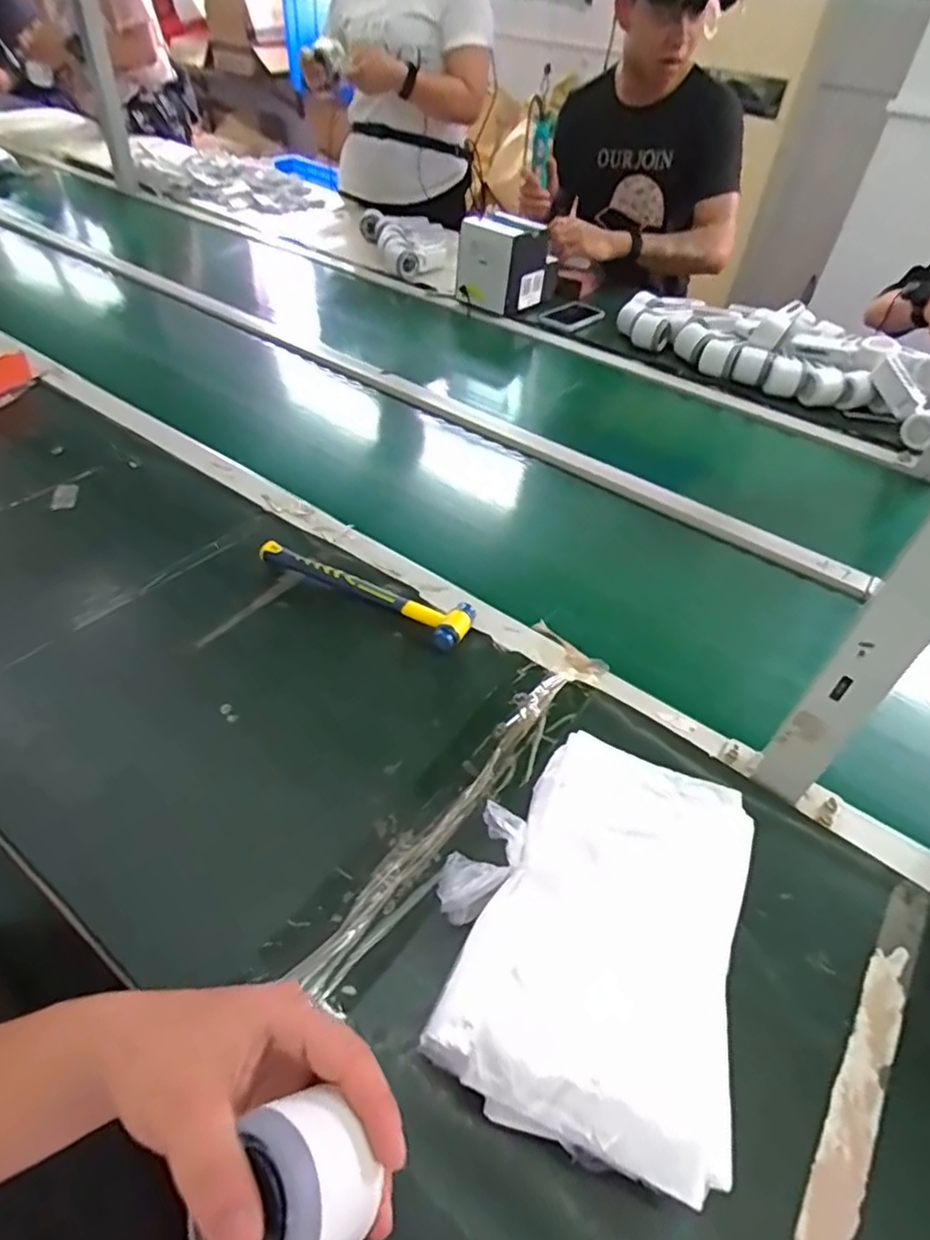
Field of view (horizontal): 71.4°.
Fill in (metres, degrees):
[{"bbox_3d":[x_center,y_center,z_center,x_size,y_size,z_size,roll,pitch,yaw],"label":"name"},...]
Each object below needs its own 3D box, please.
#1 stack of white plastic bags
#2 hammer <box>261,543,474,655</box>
[{"bbox_3d":[0.081,0.203,0.437,0.196,0.066,0.244,15,46,9],"label":"stack of white plastic bags"},{"bbox_3d":[-0.102,-0.037,0.682,0.240,0.021,0.064,26,49,19],"label":"hammer"}]

